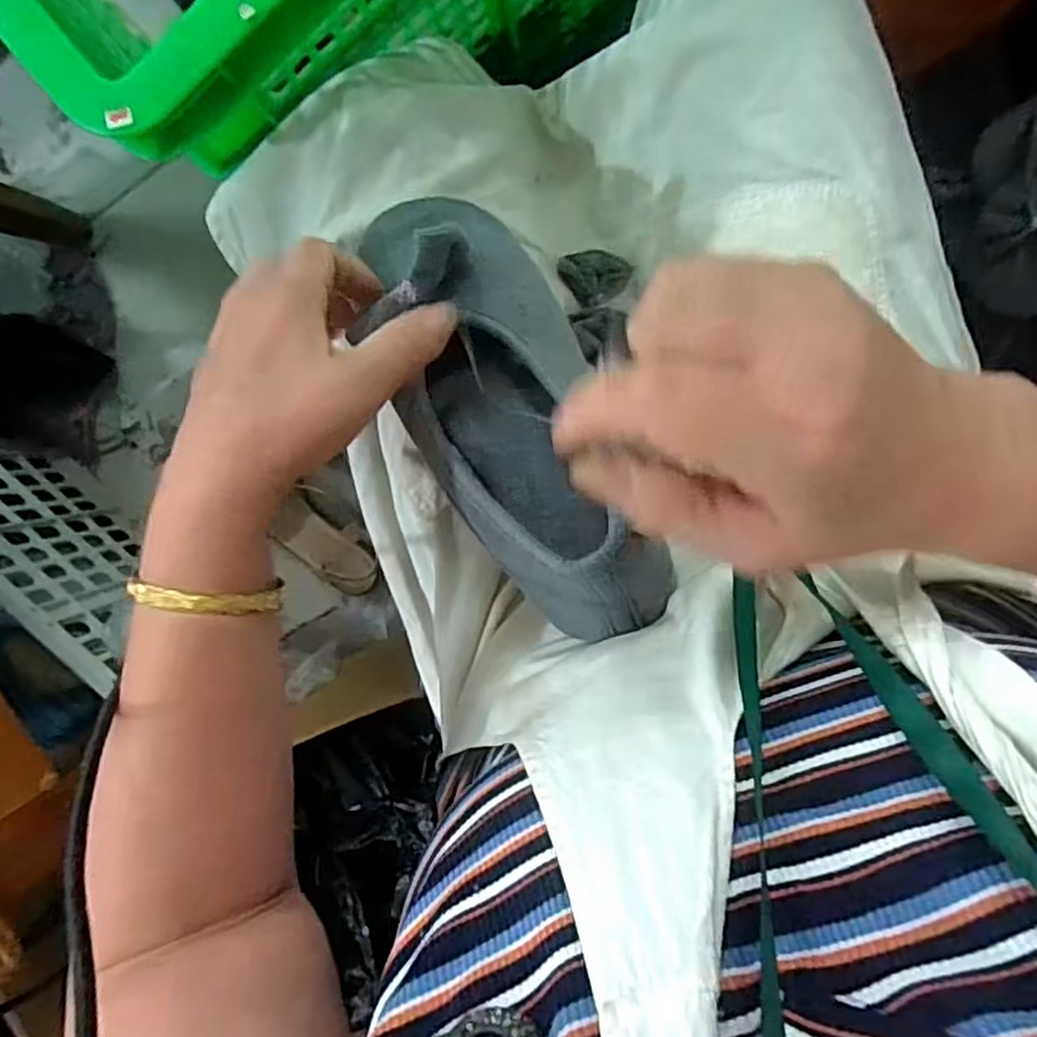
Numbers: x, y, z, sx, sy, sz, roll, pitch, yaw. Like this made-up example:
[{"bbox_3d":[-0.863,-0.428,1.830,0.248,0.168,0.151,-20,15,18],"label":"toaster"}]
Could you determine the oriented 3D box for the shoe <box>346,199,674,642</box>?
[{"bbox_3d":[-0.012,-0.057,0.337,0.091,0.076,0.235,-21,75,8],"label":"shoe"}]

